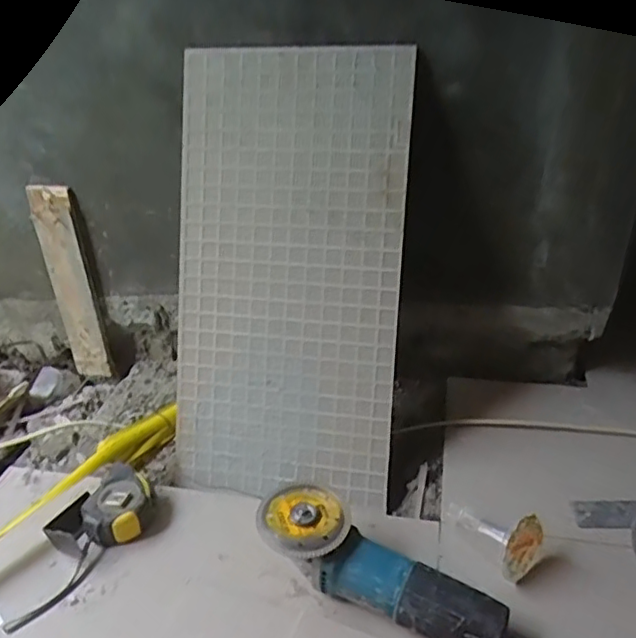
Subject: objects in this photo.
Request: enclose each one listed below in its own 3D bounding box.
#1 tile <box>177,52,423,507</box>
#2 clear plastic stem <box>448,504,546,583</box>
[{"bbox_3d":[-0.044,-0.052,0.808,0.292,0.586,0.010,4,7,10],"label":"tile"},{"bbox_3d":[0.207,0.237,0.702,0.066,0.070,0.104,-18,35,-24],"label":"clear plastic stem"}]

